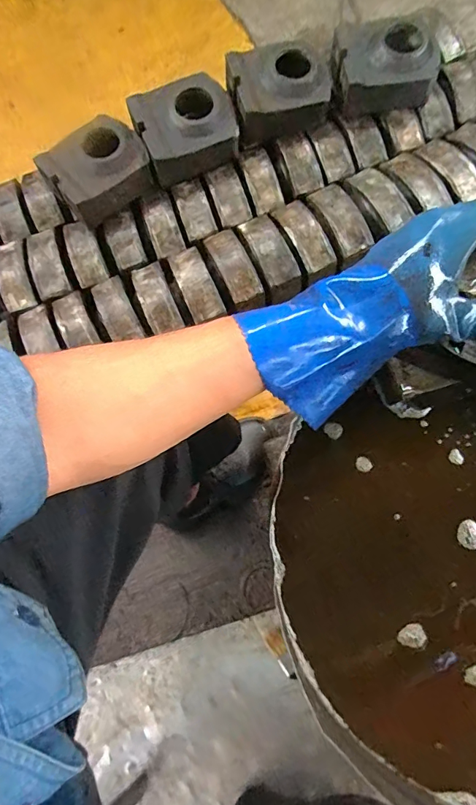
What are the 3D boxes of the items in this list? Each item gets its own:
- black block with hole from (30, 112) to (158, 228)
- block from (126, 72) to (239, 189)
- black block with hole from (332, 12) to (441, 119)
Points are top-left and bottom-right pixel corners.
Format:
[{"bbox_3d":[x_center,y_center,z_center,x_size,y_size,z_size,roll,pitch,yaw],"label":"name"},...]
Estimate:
[{"bbox_3d":[-0.274,-0.456,0.866,0.185,0.107,0.152,-37,75,-5],"label":"black block with hole"},{"bbox_3d":[-0.105,-0.549,0.880,0.186,0.087,0.170,-25,74,-2],"label":"block"},{"bbox_3d":[0.286,-0.668,0.870,0.193,0.075,0.157,-6,74,3],"label":"black block with hole"}]

